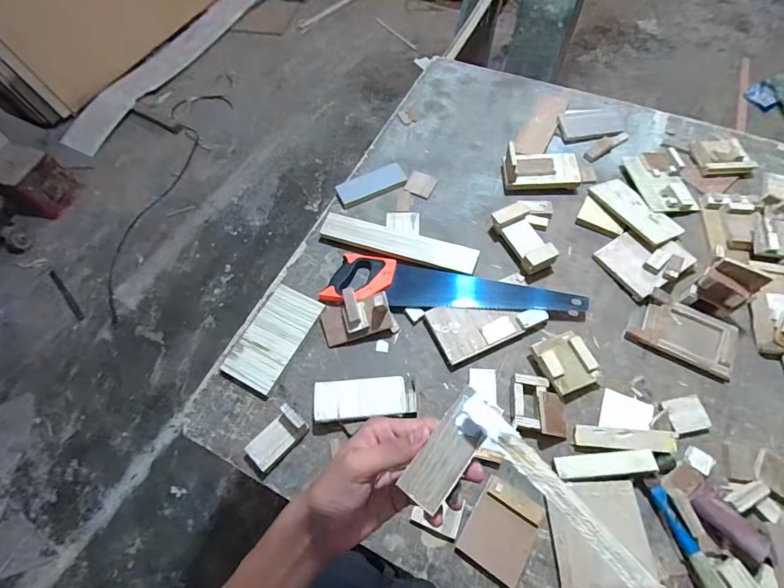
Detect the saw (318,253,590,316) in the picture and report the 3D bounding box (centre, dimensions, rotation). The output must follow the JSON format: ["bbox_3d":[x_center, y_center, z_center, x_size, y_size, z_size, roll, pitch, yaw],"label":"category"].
[{"bbox_3d":[0.124,-0.024,0.818,0.517,0.022,0.116,2,63,5],"label":"saw"}]

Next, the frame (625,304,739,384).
[{"bbox_3d":[0.554,0.077,0.746,0.170,0.026,0.113,28,68,16],"label":"frame"}]

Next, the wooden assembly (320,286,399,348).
[{"bbox_3d":[-0.069,0.039,0.783,0.147,0.068,0.090,-12,62,-4],"label":"wooden assembly"}]

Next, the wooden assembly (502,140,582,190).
[{"bbox_3d":[0.348,-0.297,0.917,0.172,0.072,0.091,1,62,3],"label":"wooden assembly"}]

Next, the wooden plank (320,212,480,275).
[{"bbox_3d":[0.014,-0.116,0.872,0.346,0.017,0.078,15,65,11],"label":"wooden plank"}]

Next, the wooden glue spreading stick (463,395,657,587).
[{"bbox_3d":[0.108,0.131,0.267,0.017,0.006,0.152,-37,70,-18],"label":"wooden glue spreading stick"}]

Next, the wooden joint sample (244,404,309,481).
[{"bbox_3d":[-0.204,0.256,0.690,0.063,0.038,0.116,40,70,20],"label":"wooden joint sample"}]

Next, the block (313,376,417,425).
[{"bbox_3d":[-0.048,0.192,0.714,0.182,0.023,0.073,-6,63,0],"label":"block"}]

